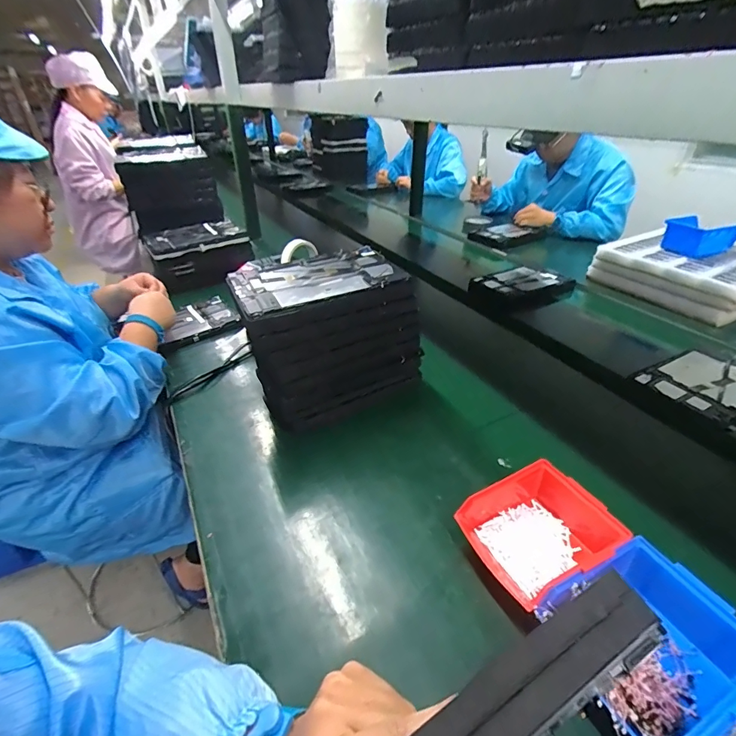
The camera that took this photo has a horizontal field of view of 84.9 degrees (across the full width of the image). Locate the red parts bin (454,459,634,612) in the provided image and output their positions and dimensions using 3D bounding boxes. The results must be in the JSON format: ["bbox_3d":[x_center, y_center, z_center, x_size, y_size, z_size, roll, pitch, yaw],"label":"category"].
[{"bbox_3d":[0.186,0.183,0.444,0.132,0.064,0.120,-18,38,-21],"label":"red parts bin"}]

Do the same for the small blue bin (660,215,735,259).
[{"bbox_3d":[0.832,-0.328,1.015,0.108,0.074,0.124,-19,38,-25],"label":"small blue bin"}]

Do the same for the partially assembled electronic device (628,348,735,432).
[{"bbox_3d":[0.608,0.029,0.716,0.206,0.021,0.157,-18,38,-22],"label":"partially assembled electronic device"}]

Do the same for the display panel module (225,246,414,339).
[{"bbox_3d":[-0.078,-0.129,0.612,0.237,0.035,0.171,-15,37,-20],"label":"display panel module"}]

